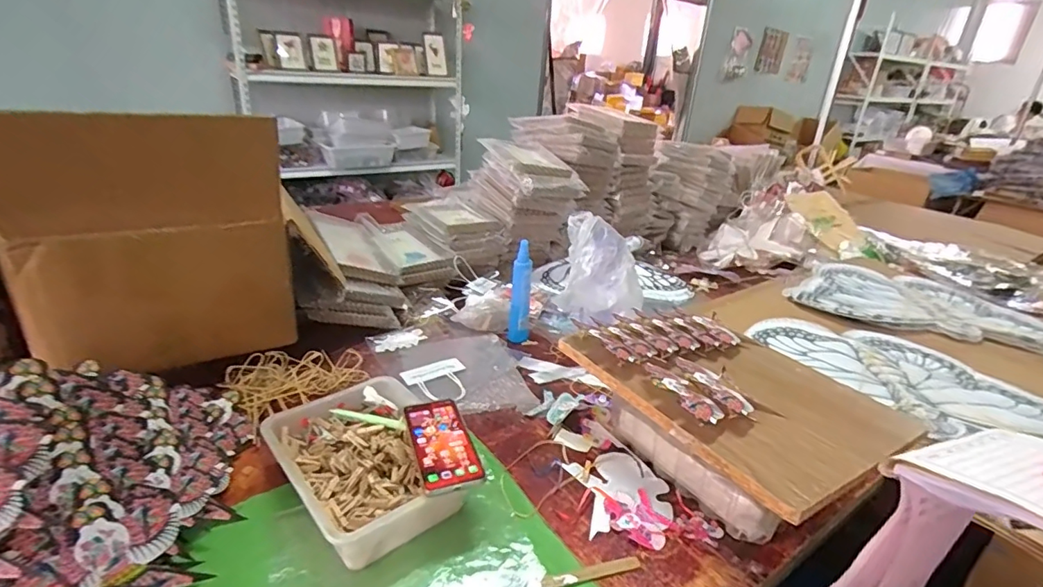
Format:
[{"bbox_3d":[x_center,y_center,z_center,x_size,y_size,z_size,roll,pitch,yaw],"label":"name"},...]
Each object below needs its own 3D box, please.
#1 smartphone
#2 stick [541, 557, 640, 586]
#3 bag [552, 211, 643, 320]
[{"bbox_3d":[-0.101,0.188,0.651,0.077,0.013,0.151,-5,26,-20],"label":"smartphone"},{"bbox_3d":[0.080,0.317,0.581,0.119,0.004,0.018,-3,23,-18],"label":"stick"},{"bbox_3d":[0.165,-0.045,1.020,0.172,0.164,0.192,8,24,8],"label":"bag"}]

